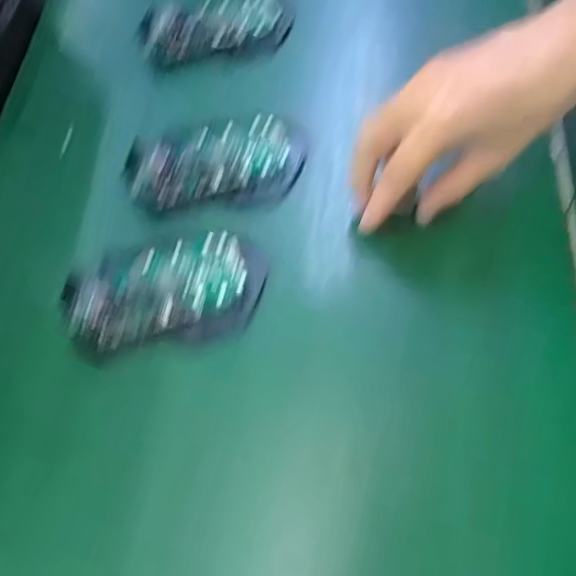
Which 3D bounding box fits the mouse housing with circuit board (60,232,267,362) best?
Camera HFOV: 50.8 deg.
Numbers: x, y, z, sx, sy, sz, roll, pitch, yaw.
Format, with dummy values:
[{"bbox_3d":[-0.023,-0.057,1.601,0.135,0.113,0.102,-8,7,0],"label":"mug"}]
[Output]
[{"bbox_3d":[-0.073,0.001,0.354,0.116,0.014,0.072,-10,59,-4],"label":"mouse housing with circuit board"}]

